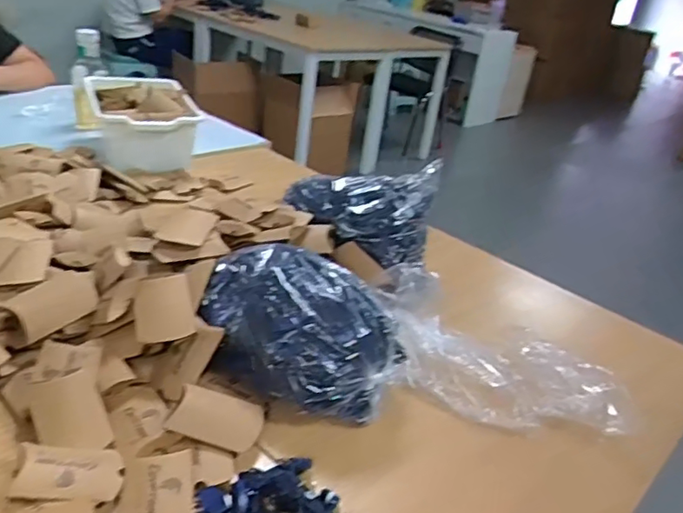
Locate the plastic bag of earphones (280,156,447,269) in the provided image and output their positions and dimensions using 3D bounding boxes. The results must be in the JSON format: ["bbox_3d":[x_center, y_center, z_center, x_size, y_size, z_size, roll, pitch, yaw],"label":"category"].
[{"bbox_3d":[0.025,-0.071,0.853,0.215,0.098,0.129,11,28,3],"label":"plastic bag of earphones"}]

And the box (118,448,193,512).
[{"bbox_3d":[-0.153,0.196,0.485,0.057,0.016,0.078,1,29,-15],"label":"box"}]

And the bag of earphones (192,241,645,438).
[{"bbox_3d":[0.081,0.102,0.664,0.466,0.126,0.178,15,25,-15],"label":"bag of earphones"}]

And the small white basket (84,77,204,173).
[{"bbox_3d":[-0.388,-0.263,1.157,0.188,0.124,0.282,-5,31,-25],"label":"small white basket"}]

